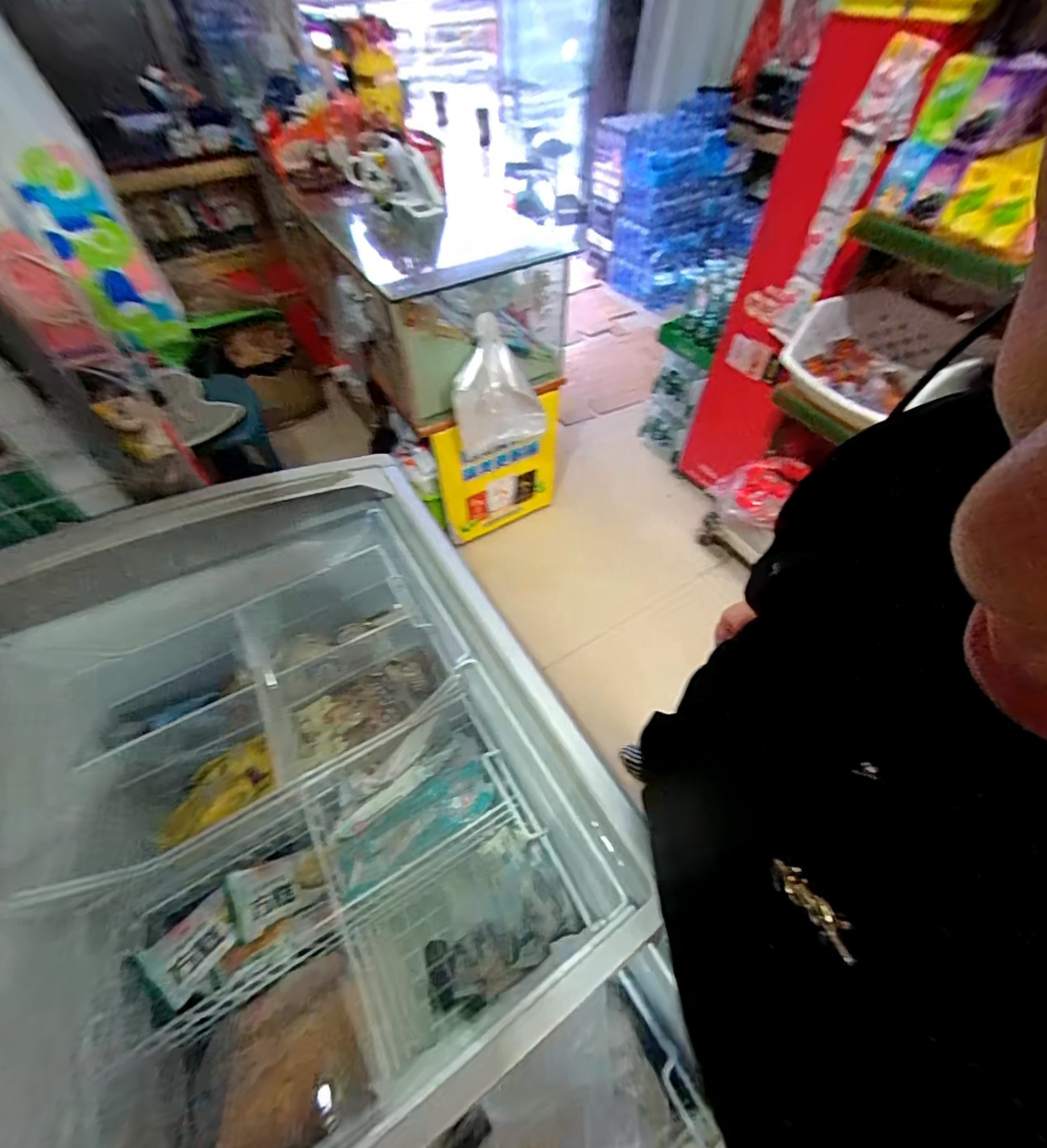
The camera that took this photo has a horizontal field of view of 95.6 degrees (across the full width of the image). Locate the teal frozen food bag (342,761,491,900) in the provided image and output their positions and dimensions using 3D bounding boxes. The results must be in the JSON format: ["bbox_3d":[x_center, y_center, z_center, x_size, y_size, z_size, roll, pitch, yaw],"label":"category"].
[{"bbox_3d":[-0.146,0.351,0.661,0.223,0.052,0.085,-30,60,-17],"label":"teal frozen food bag"}]

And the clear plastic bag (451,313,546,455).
[{"bbox_3d":[-0.081,-0.531,1.370,0.273,0.348,0.094,-23,58,-13],"label":"clear plastic bag"}]

